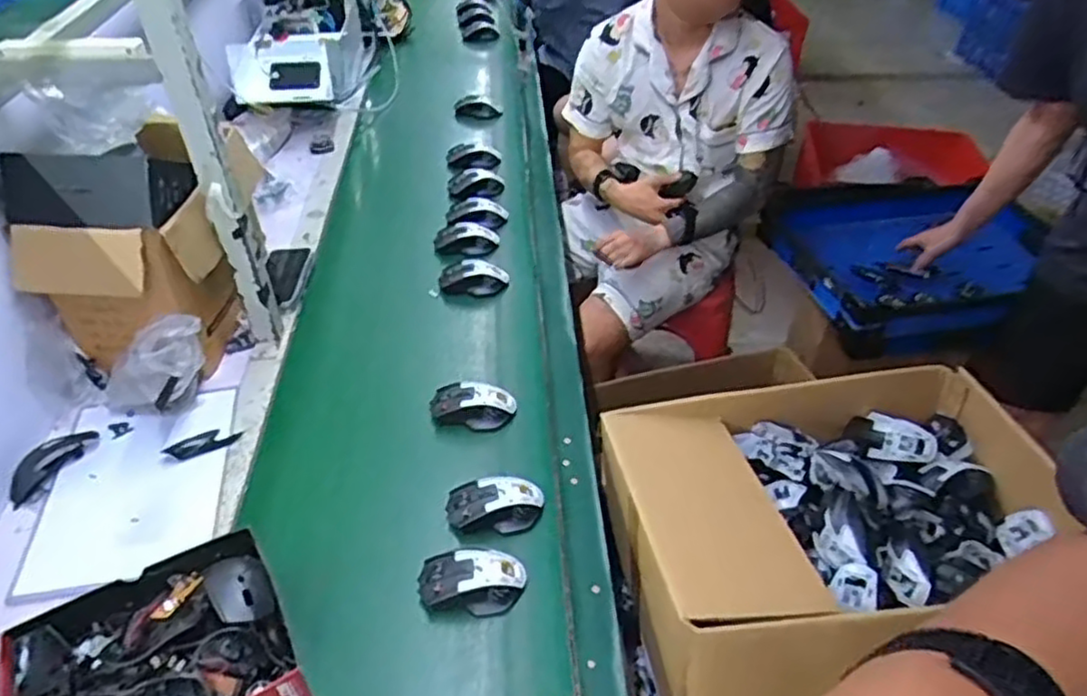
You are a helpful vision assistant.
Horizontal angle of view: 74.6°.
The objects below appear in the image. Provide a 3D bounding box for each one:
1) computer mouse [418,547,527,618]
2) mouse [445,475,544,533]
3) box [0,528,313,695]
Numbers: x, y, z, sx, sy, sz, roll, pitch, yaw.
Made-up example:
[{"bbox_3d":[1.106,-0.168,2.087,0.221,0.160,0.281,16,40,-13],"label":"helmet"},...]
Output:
[{"bbox_3d":[-0.081,0.262,0.809,0.120,0.037,0.073,3,42,3],"label":"computer mouse"},{"bbox_3d":[-0.060,0.191,0.886,0.119,0.039,0.075,2,42,2],"label":"mouse"},{"bbox_3d":[-0.375,0.322,0.700,0.236,0.100,0.200,-22,46,-23],"label":"box"}]

